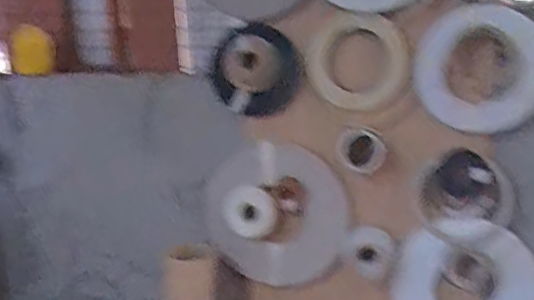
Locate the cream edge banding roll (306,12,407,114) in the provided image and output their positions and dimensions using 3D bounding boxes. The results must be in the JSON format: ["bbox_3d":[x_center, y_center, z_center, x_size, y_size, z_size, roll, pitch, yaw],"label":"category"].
[{"bbox_3d":[0.231,-0.220,1.438,0.247,0.246,0.027,11,22,11],"label":"cream edge banding roll"}]

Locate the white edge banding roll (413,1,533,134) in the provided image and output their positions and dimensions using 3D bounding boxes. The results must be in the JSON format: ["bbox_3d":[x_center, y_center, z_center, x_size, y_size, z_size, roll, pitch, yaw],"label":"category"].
[{"bbox_3d":[0.513,-0.191,1.341,0.298,0.296,0.061,4,13,24],"label":"white edge banding roll"}]

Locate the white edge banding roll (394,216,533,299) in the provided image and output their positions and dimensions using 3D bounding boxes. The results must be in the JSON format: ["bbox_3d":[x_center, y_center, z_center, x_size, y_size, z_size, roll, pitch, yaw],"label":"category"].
[{"bbox_3d":[0.520,0.364,1.456,0.351,0.391,0.049,2,12,15],"label":"white edge banding roll"}]

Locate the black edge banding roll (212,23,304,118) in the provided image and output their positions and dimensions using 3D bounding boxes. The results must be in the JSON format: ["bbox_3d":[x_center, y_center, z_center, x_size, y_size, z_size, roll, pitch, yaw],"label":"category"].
[{"bbox_3d":[-0.023,-0.210,1.540,0.241,0.272,0.049,30,30,-10],"label":"black edge banding roll"}]

